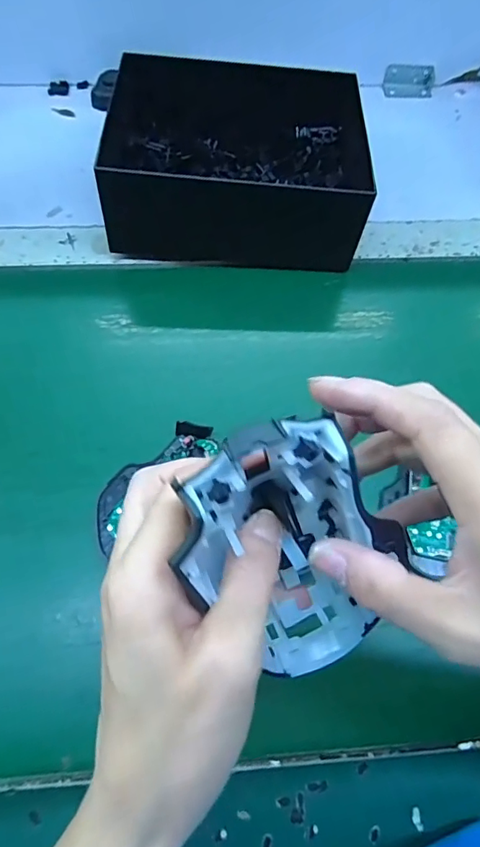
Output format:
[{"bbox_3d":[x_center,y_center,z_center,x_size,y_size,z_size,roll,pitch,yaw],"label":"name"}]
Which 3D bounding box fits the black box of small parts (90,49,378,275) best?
[{"bbox_3d":[-0.002,-0.257,0.478,0.248,0.085,0.179,2,63,-1],"label":"black box of small parts"}]

